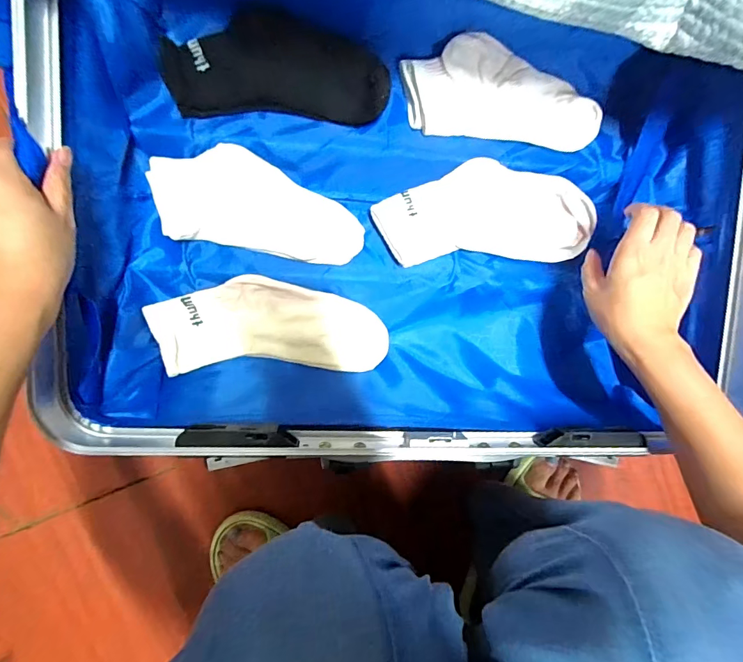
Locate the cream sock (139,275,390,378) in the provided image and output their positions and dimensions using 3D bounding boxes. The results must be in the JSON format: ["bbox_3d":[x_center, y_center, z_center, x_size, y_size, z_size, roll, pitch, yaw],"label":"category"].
[{"bbox_3d":[-0.106,-0.006,0.444,0.238,0.015,0.097,0,97,-6],"label":"cream sock"}]

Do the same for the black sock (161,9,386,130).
[{"bbox_3d":[-0.099,-0.279,0.437,0.224,0.025,0.107,-2,97,-6],"label":"black sock"}]

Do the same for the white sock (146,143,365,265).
[{"bbox_3d":[-0.116,-0.133,0.436,0.214,0.007,0.097,8,96,-7],"label":"white sock"}]

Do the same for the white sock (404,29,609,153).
[{"bbox_3d":[0.146,-0.259,0.454,0.216,0.017,0.095,4,96,-6],"label":"white sock"}]

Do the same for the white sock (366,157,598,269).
[{"bbox_3d":[0.130,-0.133,0.471,0.242,0.023,0.104,-3,97,-5],"label":"white sock"}]

